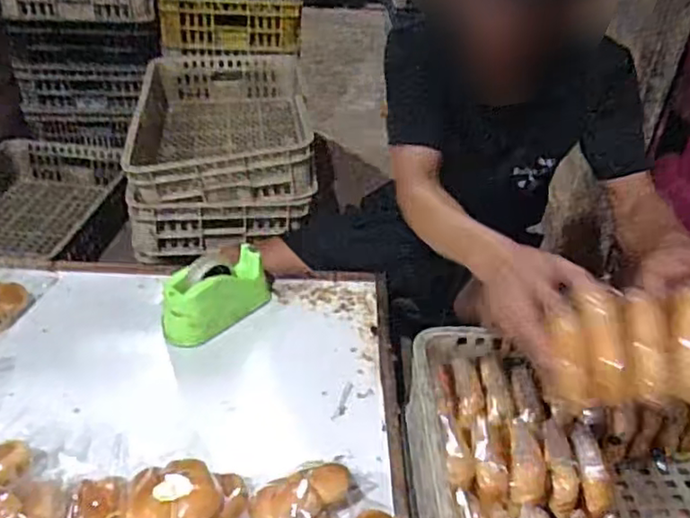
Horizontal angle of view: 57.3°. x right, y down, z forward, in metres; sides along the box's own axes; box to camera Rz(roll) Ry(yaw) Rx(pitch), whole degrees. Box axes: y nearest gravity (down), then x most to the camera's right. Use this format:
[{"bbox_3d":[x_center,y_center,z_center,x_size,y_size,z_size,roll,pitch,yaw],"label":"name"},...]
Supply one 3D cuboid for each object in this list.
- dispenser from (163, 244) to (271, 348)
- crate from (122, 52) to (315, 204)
[{"bbox_3d":[-0.221,0.058,1.109,0.094,0.123,0.207,26,40,29],"label":"dispenser"},{"bbox_3d":[-0.314,-0.355,1.623,0.419,0.144,0.585,-2,35,-9],"label":"crate"}]

